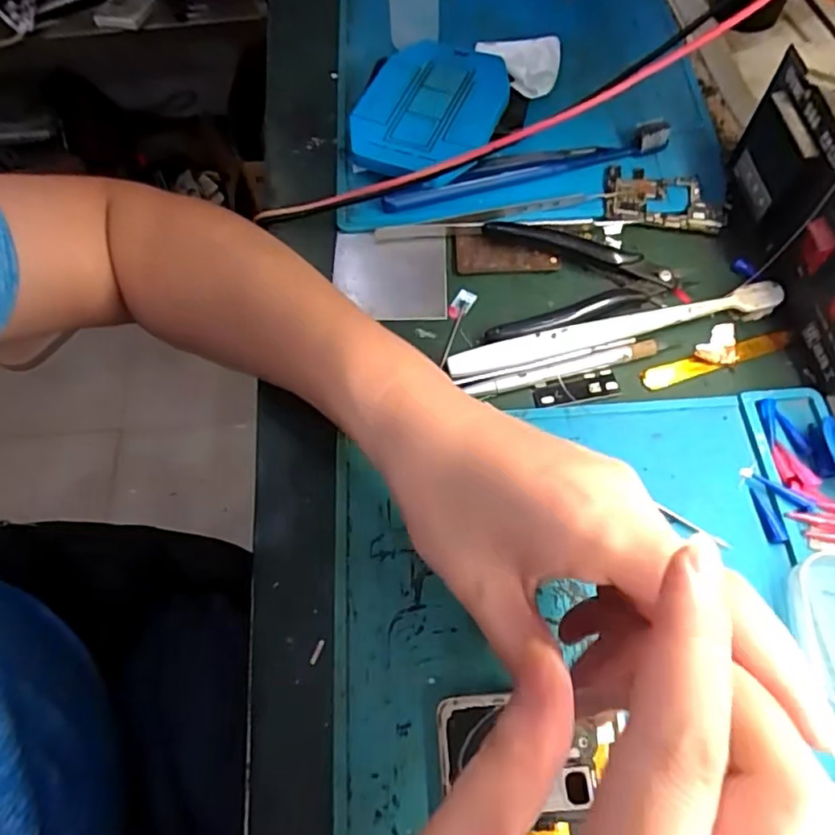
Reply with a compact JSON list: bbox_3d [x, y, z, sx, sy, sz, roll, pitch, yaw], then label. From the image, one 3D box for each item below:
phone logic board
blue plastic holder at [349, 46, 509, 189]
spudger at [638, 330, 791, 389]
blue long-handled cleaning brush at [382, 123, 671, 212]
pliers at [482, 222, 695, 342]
[{"bbox_3d":[0.153,-0.136,0.368,0.070,0.004,0.043,9,64,8],"label":"phone logic board"},{"bbox_3d":[0.006,-0.201,0.397,0.090,0.024,0.114,19,66,12],"label":"blue plastic holder"},{"bbox_3d":[0.163,-0.031,0.322,0.085,0.004,0.012,-16,64,-5],"label":"spudger"},{"bbox_3d":[0.069,-0.157,0.374,0.185,0.014,0.011,-15,64,-5],"label":"blue long-handled cleaning brush"},{"bbox_3d":[0.092,-0.086,0.343,0.117,0.009,0.077,-10,63,-2],"label":"pliers"}]

